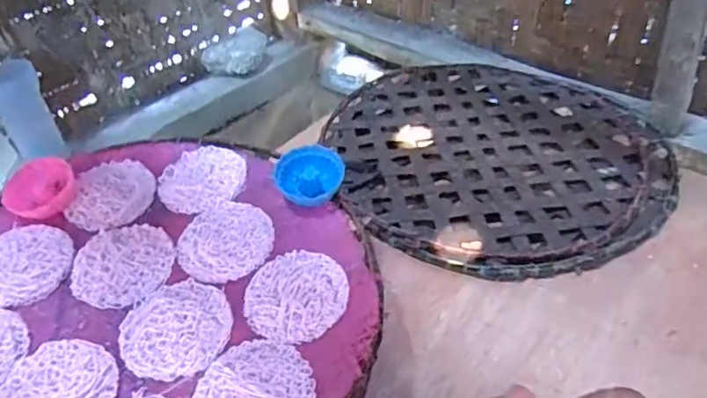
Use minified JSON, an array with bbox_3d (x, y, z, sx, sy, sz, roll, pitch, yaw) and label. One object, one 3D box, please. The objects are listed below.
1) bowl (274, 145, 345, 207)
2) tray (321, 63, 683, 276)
[{"bbox_3d":[-0.040,-0.020,0.514,0.058,0.029,0.052,-14,42,-9],"label":"bowl"},{"bbox_3d":[0.168,-0.066,0.693,0.372,0.015,0.380,-10,44,-6],"label":"tray"}]

